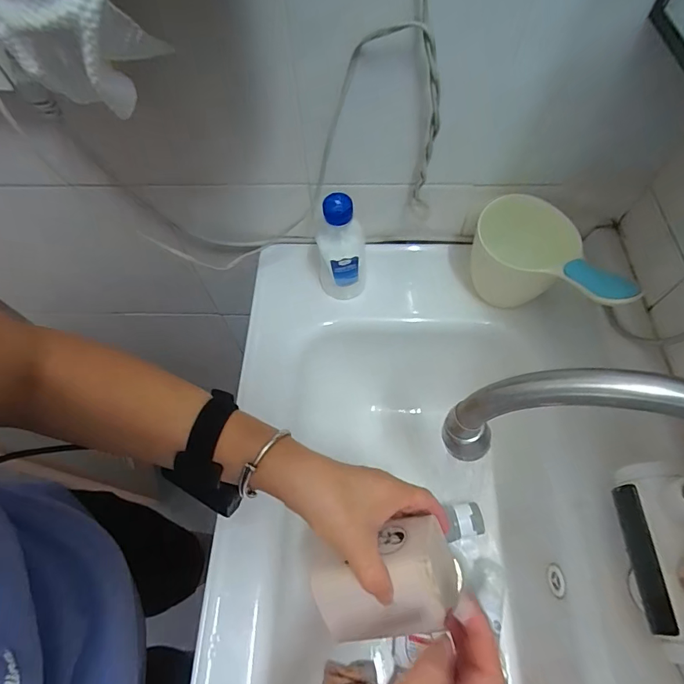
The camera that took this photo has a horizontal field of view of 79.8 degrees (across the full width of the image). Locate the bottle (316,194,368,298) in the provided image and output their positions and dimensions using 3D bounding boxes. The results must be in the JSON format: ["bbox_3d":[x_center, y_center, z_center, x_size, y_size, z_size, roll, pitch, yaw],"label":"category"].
[{"bbox_3d":[-0.001,-0.112,0.481,0.054,0.140,0.056,-4,62,0],"label":"bottle"}]

